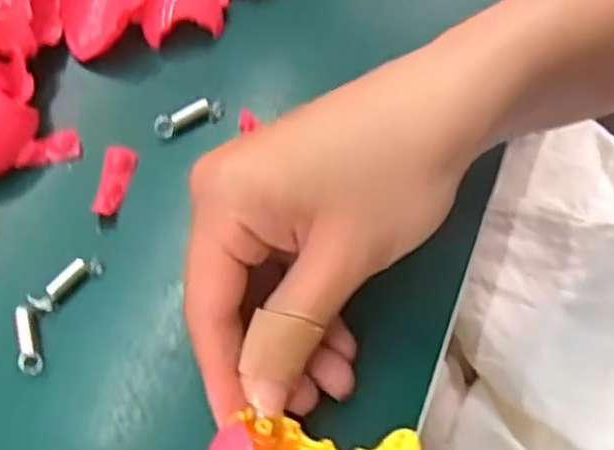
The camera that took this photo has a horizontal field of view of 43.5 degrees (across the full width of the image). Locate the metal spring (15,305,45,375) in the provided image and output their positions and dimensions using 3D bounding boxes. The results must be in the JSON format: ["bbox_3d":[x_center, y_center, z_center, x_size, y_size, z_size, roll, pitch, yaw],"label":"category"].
[{"bbox_3d":[-0.093,0.037,0.255,0.007,0.004,0.024,-13,68,-8],"label":"metal spring"}]

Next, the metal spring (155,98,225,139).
[{"bbox_3d":[-0.045,-0.041,0.295,0.027,0.009,0.007,-27,70,-13],"label":"metal spring"}]

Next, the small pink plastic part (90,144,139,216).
[{"bbox_3d":[-0.071,-0.016,0.283,0.011,0.005,0.029,7,66,0],"label":"small pink plastic part"}]

